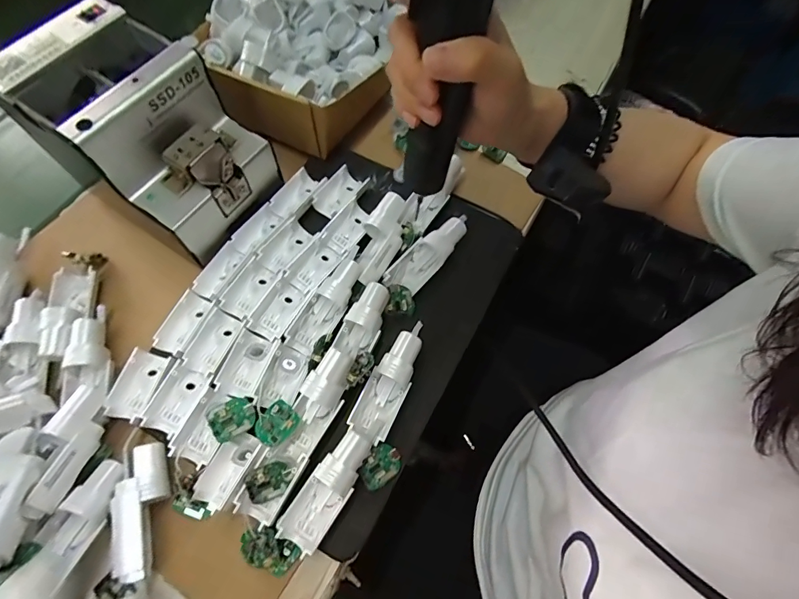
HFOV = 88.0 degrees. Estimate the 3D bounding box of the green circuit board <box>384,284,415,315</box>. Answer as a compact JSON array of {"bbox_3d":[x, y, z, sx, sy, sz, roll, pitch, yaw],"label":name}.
[{"bbox_3d":[0.001,0.002,0.384,0.026,0.033,0.005,12,33,0],"label":"green circuit board"}]

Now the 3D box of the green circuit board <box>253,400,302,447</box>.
[{"bbox_3d":[-0.099,0.101,0.335,0.029,0.004,0.034,39,74,11],"label":"green circuit board"}]

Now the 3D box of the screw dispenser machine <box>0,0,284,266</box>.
[{"bbox_3d":[-0.230,-0.149,0.382,0.178,0.129,0.135,35,69,12],"label":"screw dispenser machine"}]

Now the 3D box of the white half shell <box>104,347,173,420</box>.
[{"bbox_3d":[-0.220,0.073,0.353,0.034,0.018,0.057,12,66,3],"label":"white half shell"}]

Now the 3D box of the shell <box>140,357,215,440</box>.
[{"bbox_3d":[-0.185,0.084,0.349,0.037,0.019,0.057,21,67,7],"label":"shell"}]

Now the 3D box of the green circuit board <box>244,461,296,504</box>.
[{"bbox_3d":[-0.099,0.141,0.321,0.036,0.005,0.028,-16,103,-19],"label":"green circuit board"}]

